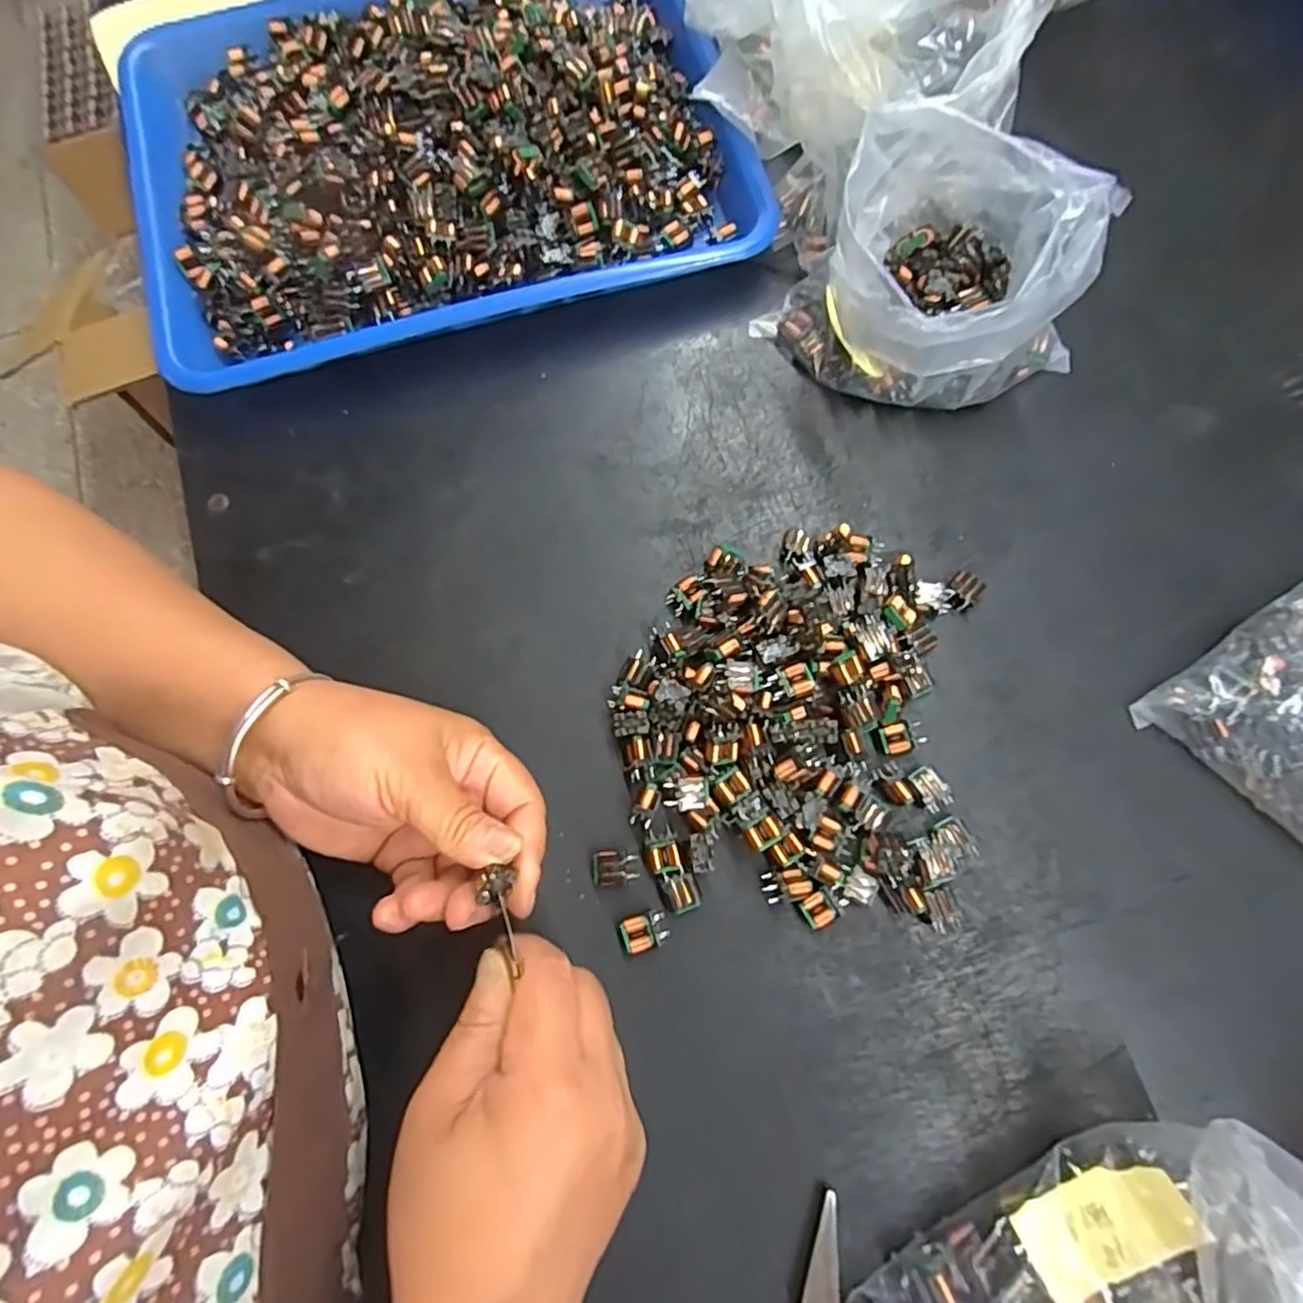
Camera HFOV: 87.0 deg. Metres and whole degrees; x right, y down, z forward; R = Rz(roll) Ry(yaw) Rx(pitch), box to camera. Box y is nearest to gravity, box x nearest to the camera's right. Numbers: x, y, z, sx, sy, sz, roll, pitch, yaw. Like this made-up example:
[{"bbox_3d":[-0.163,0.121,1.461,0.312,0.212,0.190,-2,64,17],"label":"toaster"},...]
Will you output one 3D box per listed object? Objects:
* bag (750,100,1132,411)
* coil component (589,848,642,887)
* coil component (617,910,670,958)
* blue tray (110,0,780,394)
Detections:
[{"bbox_3d":[0.135,-0.176,0.329,0.111,0.097,0.129,-43,80,-8],"label":"bag"},{"bbox_3d":[-0.017,0.099,0.311,0.021,0.008,0.016,-4,77,1],"label":"coil component"},{"bbox_3d":[-0.003,0.125,0.304,0.021,0.005,0.016,-19,77,-3],"label":"coil component"},{"bbox_3d":[-0.124,-0.287,0.387,0.330,0.047,0.244,-16,77,-2],"label":"blue tray"}]

